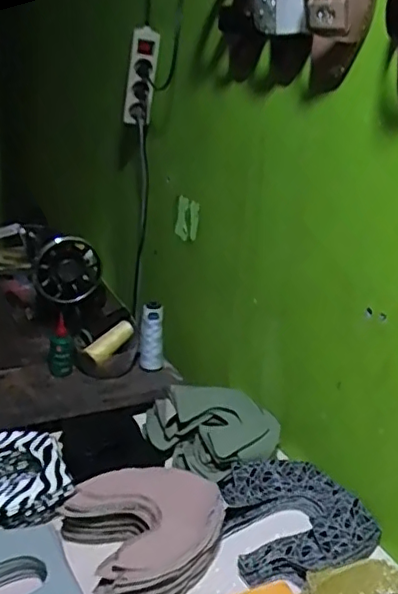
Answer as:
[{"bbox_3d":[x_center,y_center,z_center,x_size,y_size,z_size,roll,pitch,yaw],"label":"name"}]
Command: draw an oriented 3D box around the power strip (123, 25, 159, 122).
[{"bbox_3d":[-0.113,-0.428,1.158,0.053,0.193,0.050,-4,47,-18],"label":"power strip"}]

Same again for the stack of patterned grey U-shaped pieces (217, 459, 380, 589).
[{"bbox_3d":[0.118,0.286,0.785,0.182,0.044,0.182,-8,24,-28],"label":"stack of patterned grey U-shaped pieces"}]

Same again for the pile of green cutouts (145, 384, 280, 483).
[{"bbox_3d":[0.023,0.193,0.915,0.161,0.072,0.170,-11,25,-33],"label":"pile of green cutouts"}]

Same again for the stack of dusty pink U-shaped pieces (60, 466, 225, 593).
[{"bbox_3d":[-0.060,0.283,0.733,0.182,0.056,0.177,-7,23,-27],"label":"stack of dusty pink U-shaped pieces"}]

